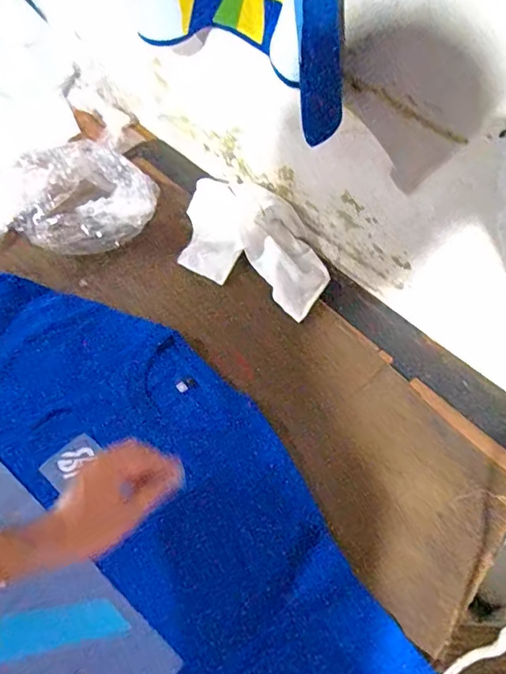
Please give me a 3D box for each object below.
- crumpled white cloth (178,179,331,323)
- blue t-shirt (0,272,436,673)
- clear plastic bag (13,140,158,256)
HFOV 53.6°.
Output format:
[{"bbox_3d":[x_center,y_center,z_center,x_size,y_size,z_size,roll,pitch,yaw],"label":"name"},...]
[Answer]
[{"bbox_3d":[-0.002,-0.142,0.742,0.253,0.038,0.162,28,63,11],"label":"crumpled white cloth"},{"bbox_3d":[-0.137,0.180,0.569,0.678,0.032,0.339,42,66,16],"label":"blue t-shirt"},{"bbox_3d":[-0.238,-0.201,0.713,0.194,0.114,0.118,-14,63,-11],"label":"clear plastic bag"}]

